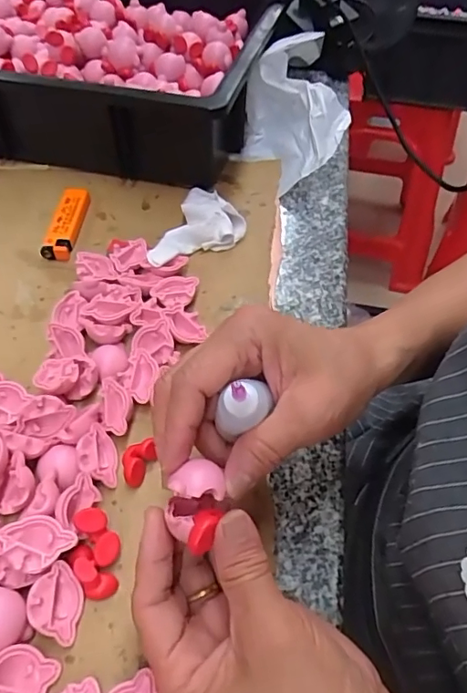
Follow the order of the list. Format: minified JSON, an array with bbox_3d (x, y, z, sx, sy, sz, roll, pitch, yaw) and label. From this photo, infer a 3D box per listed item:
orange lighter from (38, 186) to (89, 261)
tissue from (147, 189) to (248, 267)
[{"bbox_3d":[-0.141,-0.105,0.448,0.026,0.016,0.077,3,51,2],"label":"orange lighter"},{"bbox_3d":[-0.040,-0.097,0.442,0.091,0.026,0.059,-32,58,-23],"label":"tissue"}]

